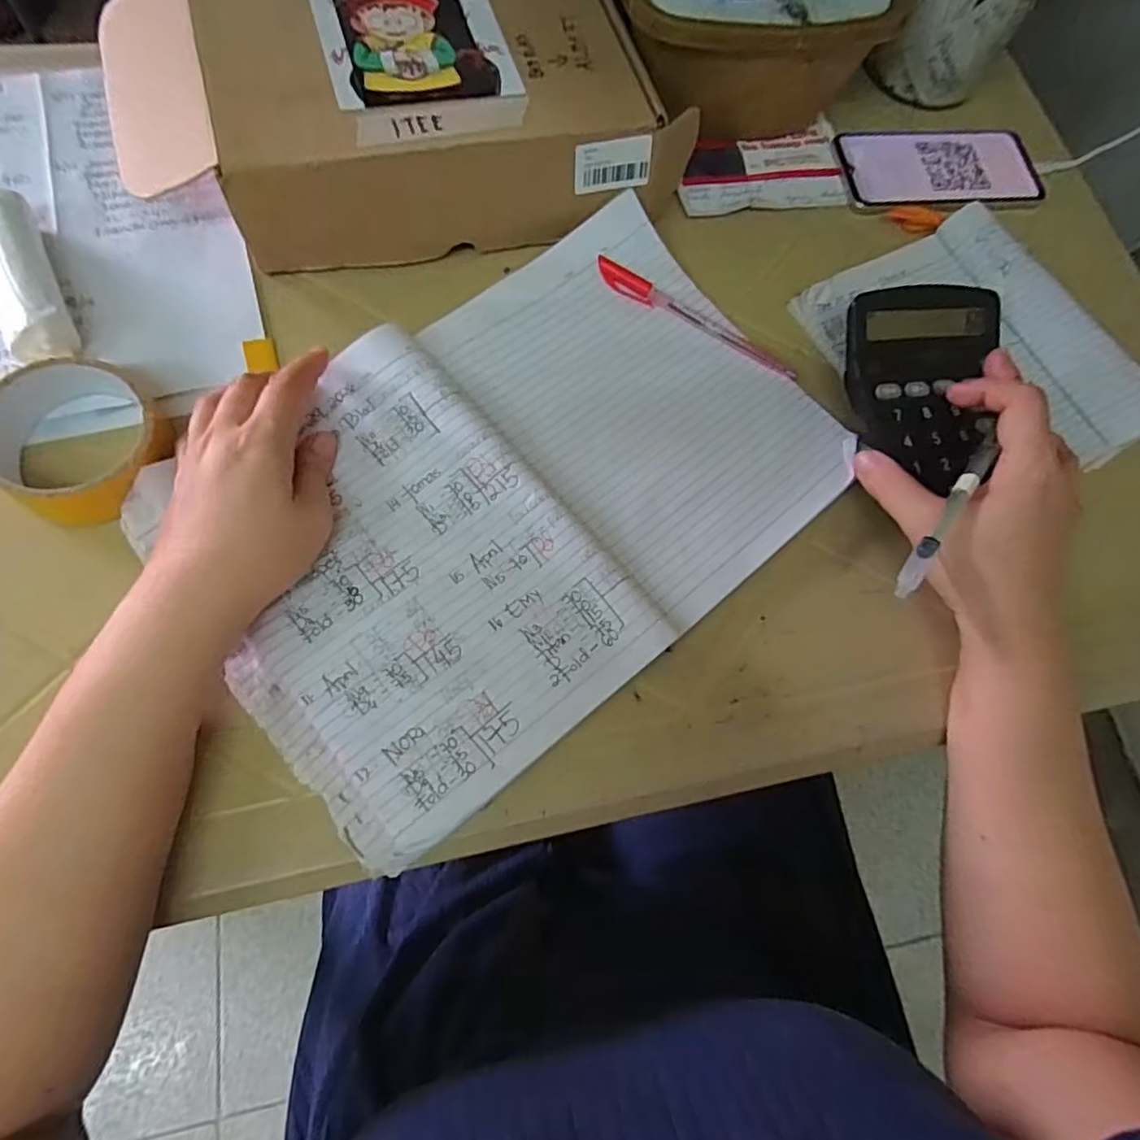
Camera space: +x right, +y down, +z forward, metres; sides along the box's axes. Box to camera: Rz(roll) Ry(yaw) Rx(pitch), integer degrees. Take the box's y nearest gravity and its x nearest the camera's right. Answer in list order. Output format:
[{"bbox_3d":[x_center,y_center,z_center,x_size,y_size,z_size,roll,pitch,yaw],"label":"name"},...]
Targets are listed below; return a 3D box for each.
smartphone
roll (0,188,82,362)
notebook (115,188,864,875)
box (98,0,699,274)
[{"bbox_3d":[0.286,-0.311,0.489,0.151,0.012,0.089,-5,72,-8],"label":"smartphone"},{"bbox_3d":[-0.318,-0.170,0.364,0.034,0.028,0.115,-25,76,-14],"label":"roll"},{"bbox_3d":[-0.023,-0.053,0.368,0.375,0.022,0.241,-37,80,-18],"label":"notebook"},{"bbox_3d":[-0.104,-0.299,0.411,0.333,0.096,0.176,-12,69,-6],"label":"box"}]

